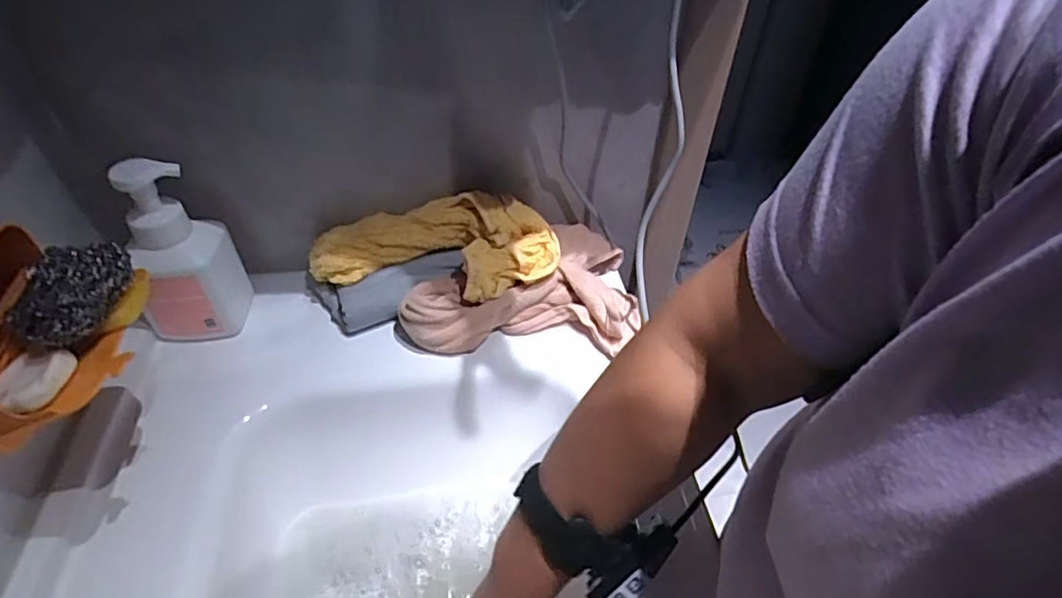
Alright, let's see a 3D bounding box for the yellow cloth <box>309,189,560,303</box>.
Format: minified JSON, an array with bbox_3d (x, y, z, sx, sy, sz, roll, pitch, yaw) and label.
[{"bbox_3d":[-0.099,-0.052,0.586,0.250,0.069,0.098,-2,44,-4],"label":"yellow cloth"}]

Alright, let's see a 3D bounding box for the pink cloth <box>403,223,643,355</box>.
[{"bbox_3d":[-0.009,-0.009,0.614,0.231,0.064,0.142,0,44,-2],"label":"pink cloth"}]

